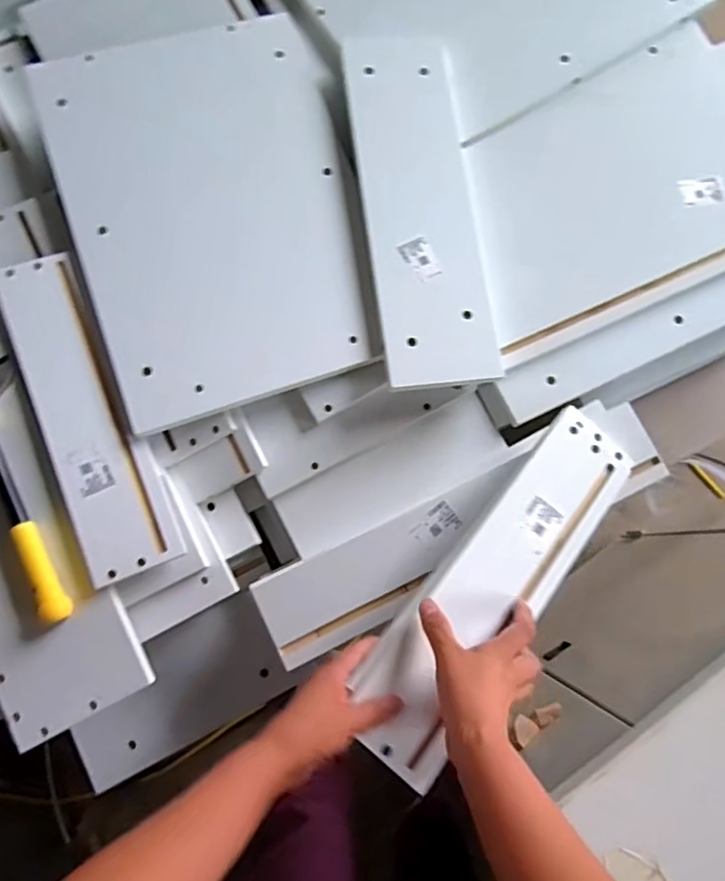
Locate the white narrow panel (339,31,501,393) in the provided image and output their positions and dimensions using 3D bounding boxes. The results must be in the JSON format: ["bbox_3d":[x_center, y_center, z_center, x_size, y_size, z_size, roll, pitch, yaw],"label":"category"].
[{"bbox_3d":[0.073,-0.300,0.741,0.142,0.011,0.478,-5,79,-9],"label":"white narrow panel"}]

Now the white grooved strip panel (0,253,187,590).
[{"bbox_3d":[-0.321,-0.031,0.666,0.090,0.010,0.379,-22,82,-17],"label":"white grooved strip panel"}]

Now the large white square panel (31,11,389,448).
[{"bbox_3d":[-0.178,-0.297,0.737,0.343,0.027,0.508,-18,80,-11],"label":"large white square panel"}]

